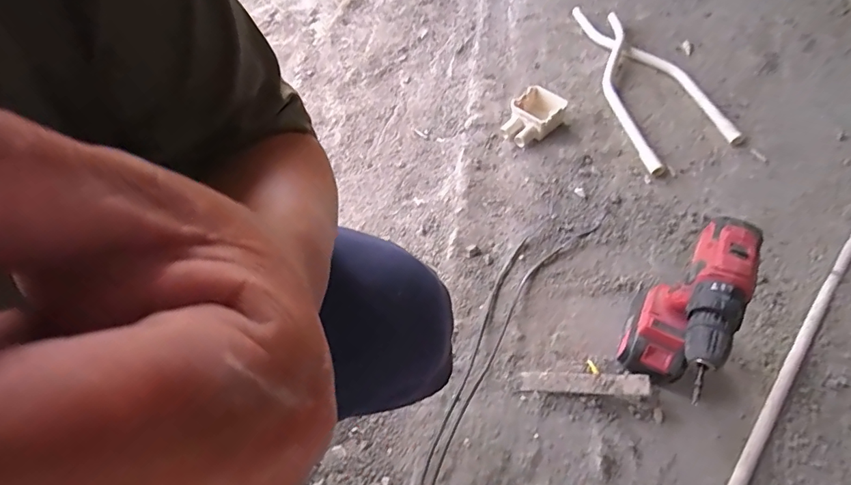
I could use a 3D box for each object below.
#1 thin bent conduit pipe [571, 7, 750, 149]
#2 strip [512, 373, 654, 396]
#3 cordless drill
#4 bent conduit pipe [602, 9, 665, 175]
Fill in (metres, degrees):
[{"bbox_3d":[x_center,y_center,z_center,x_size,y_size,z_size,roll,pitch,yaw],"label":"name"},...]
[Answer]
[{"bbox_3d":[0.484,-0.374,1.000,0.063,0.043,0.531,-27,57,-13],"label":"thin bent conduit pipe"},{"bbox_3d":[0.204,0.185,0.607,0.159,0.011,0.026,-4,54,18],"label":"strip"},{"bbox_3d":[0.283,0.099,0.530,0.070,0.239,0.170,26,61,19],"label":"cordless drill"},{"bbox_3d":[0.397,-0.323,0.948,0.075,0.041,0.519,-1,56,4],"label":"bent conduit pipe"}]

